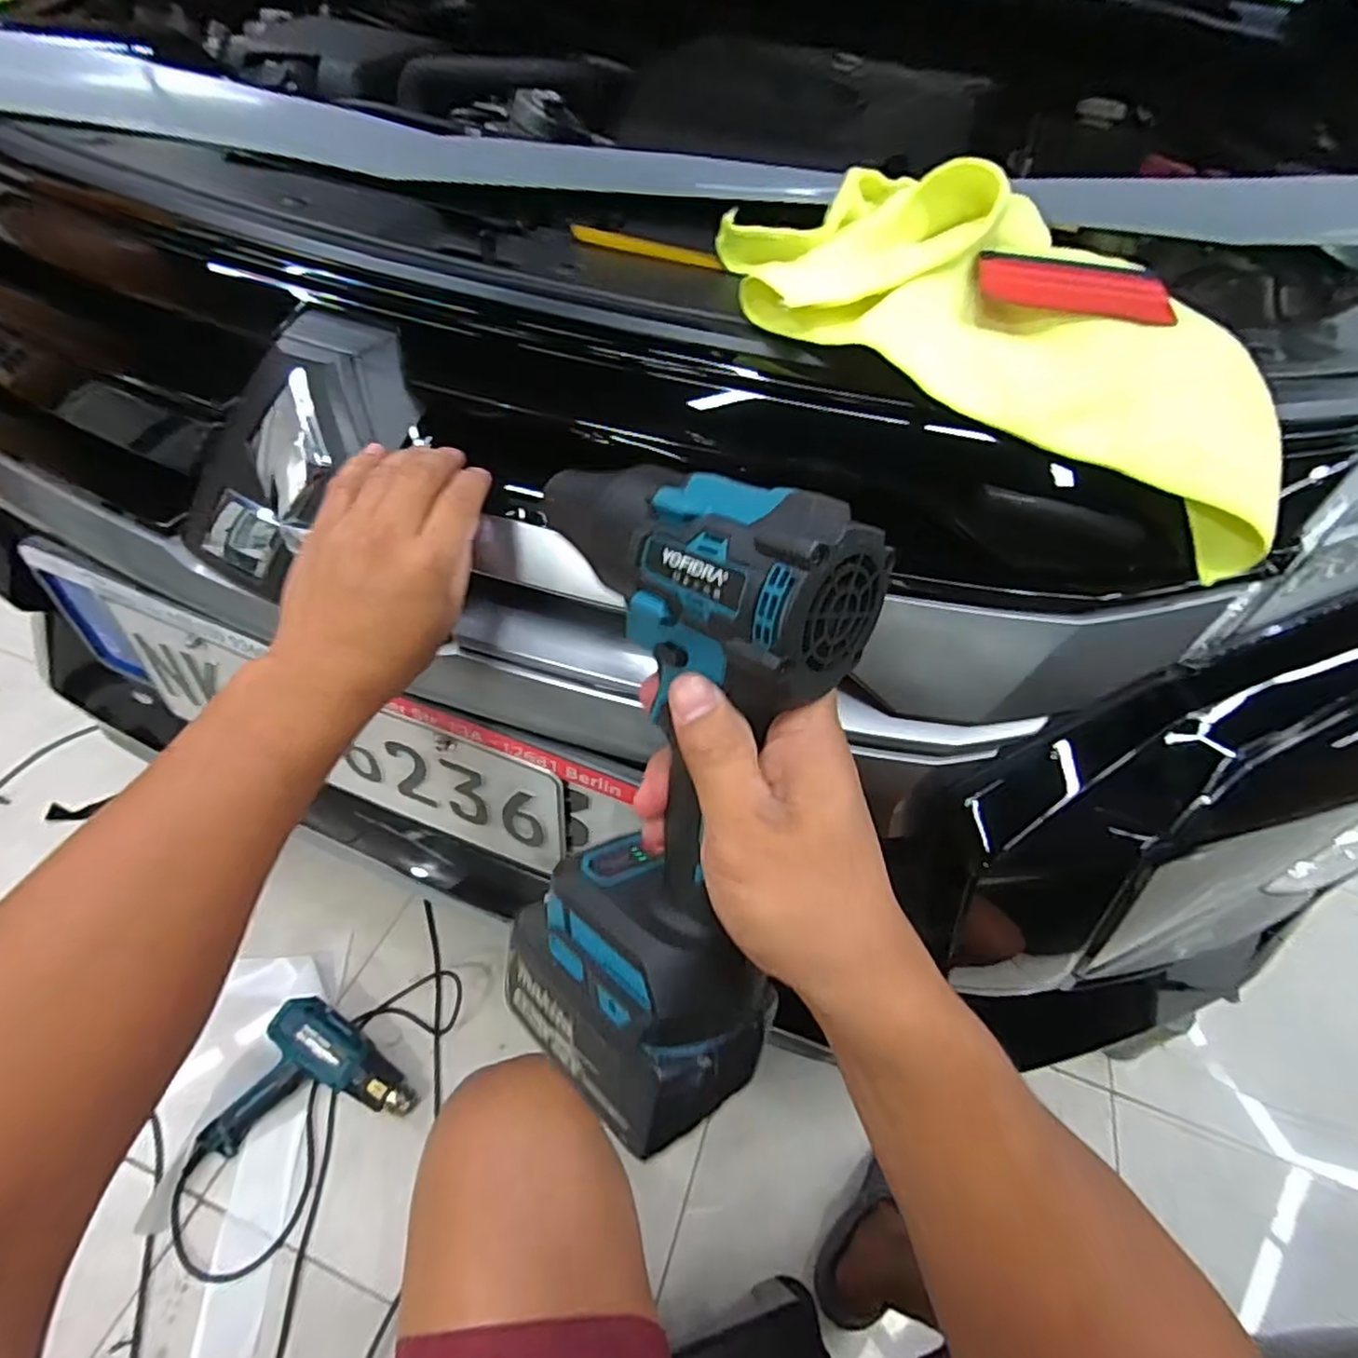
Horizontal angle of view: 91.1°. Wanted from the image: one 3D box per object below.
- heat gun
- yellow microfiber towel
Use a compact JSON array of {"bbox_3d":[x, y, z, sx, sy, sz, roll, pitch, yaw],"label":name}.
[{"bbox_3d":[-0.519,0.597,0.931,0.221,0.086,0.210,26,49,17],"label":"heat gun"},{"bbox_3d":[0.180,-0.202,0.379,0.320,0.101,0.151,24,49,15],"label":"yellow microfiber towel"}]

